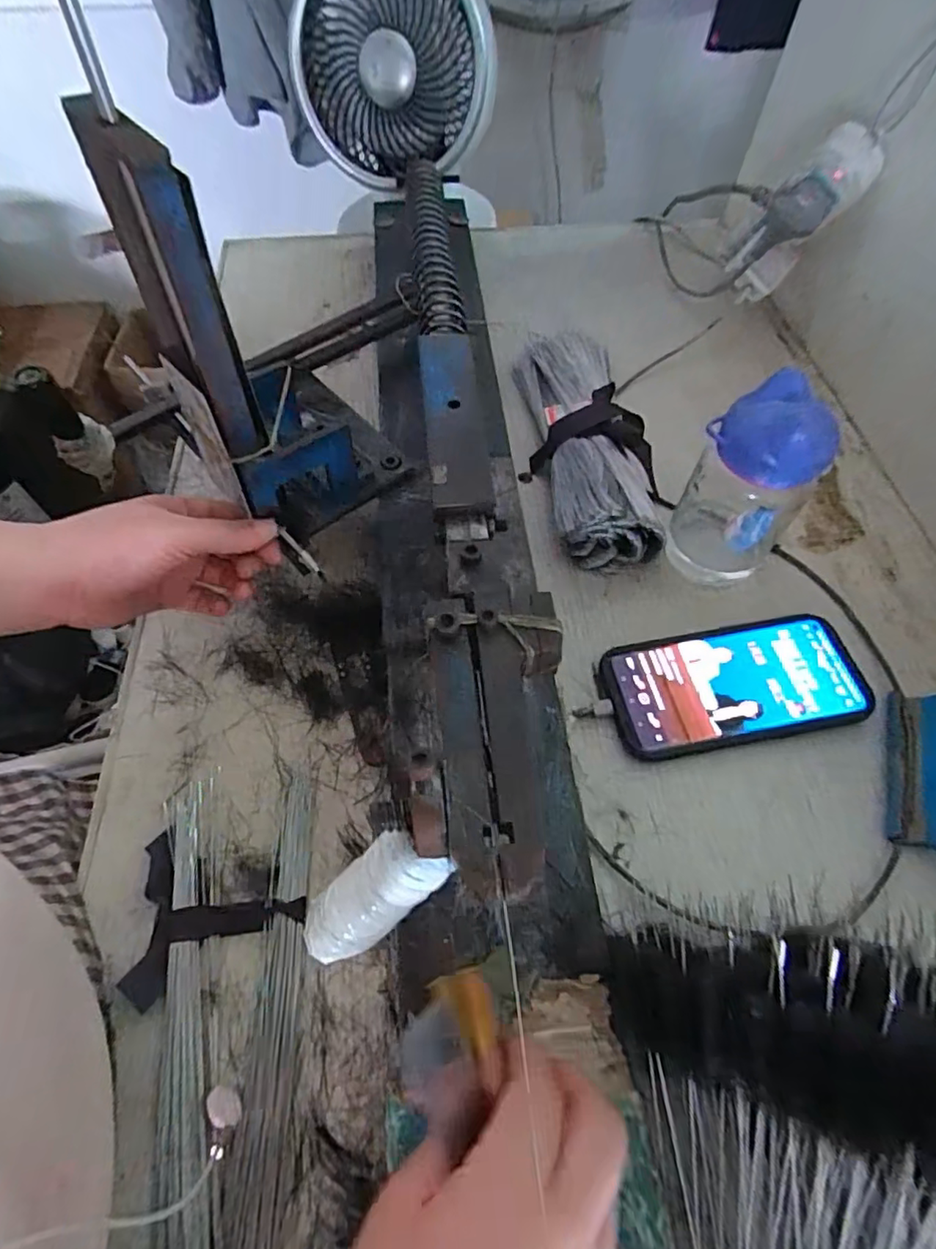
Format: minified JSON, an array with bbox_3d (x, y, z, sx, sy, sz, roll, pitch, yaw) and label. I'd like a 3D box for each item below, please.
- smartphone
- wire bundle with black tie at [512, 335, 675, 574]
[{"bbox_3d":[0.178,0.040,0.383,0.168,0.011,0.080,-9,60,-5],"label":"smartphone"},{"bbox_3d":[0.094,-0.157,0.473,0.100,0.053,0.247,-13,60,-7],"label":"wire bundle with black tie"}]

